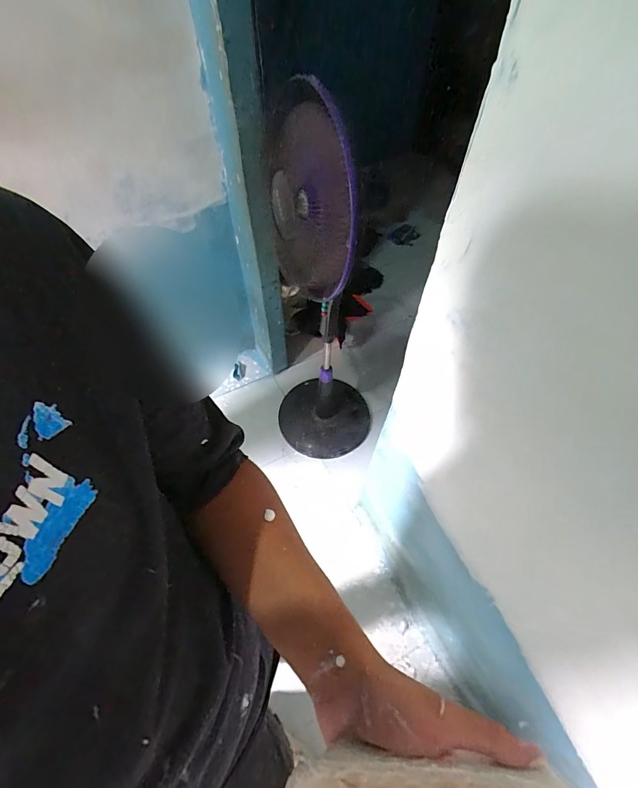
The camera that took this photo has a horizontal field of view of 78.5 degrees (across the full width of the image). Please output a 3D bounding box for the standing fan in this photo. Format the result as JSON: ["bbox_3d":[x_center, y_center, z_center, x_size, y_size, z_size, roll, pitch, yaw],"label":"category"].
[{"bbox_3d":[0.026,-0.212,1.215,0.358,1.225,0.334,1,58,0],"label":"standing fan"}]

